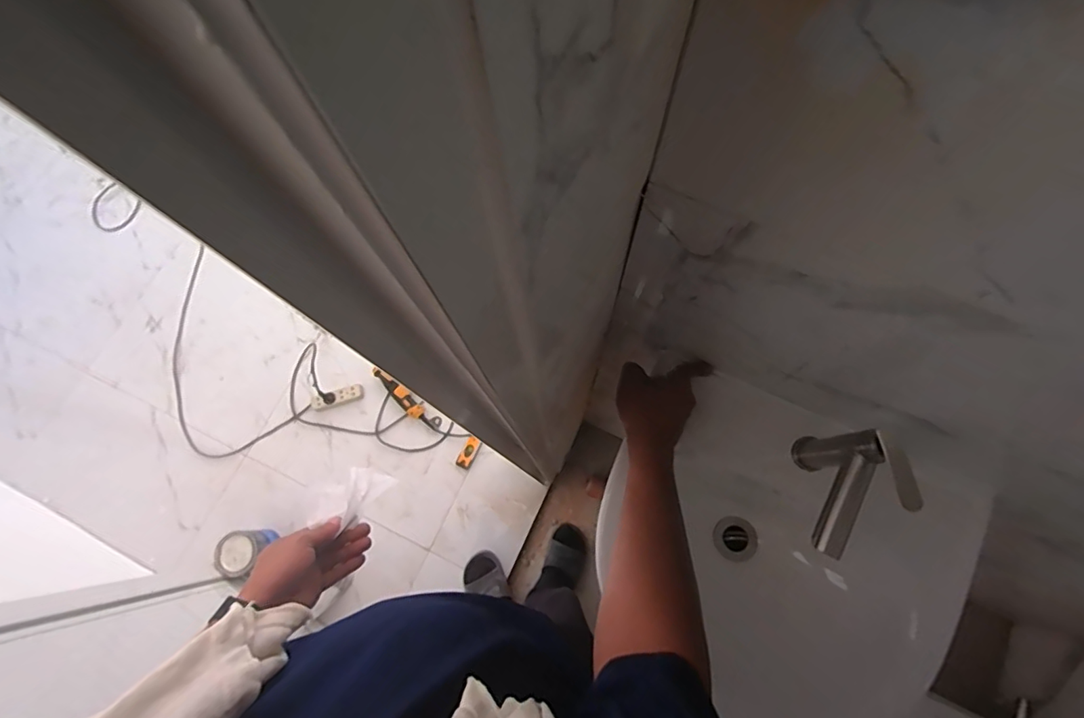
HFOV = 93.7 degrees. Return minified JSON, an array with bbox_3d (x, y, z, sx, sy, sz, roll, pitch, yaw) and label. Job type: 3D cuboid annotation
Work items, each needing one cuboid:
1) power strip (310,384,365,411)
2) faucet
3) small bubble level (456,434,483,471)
[{"bbox_3d":[-0.613,0.115,1.516,0.157,0.032,0.049,-13,75,-1],"label":"power strip"},{"bbox_3d":[0.304,0.138,0.517,0.056,0.180,0.130,24,77,8],"label":"faucet"},{"bbox_3d":[-0.206,0.267,1.441,0.041,0.029,0.090,27,78,9],"label":"small bubble level"}]

